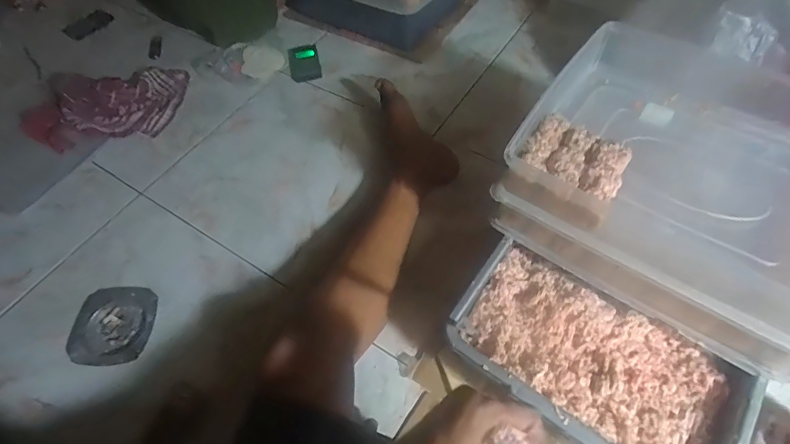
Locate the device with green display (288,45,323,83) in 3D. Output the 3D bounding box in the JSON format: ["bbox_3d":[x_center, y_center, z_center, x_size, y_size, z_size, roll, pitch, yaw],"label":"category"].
[{"bbox_3d":[-0.207,-0.365,0.960,0.068,0.014,0.122,-12,57,-3],"label":"device with green display"}]

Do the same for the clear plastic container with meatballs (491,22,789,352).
[{"bbox_3d":[0.348,-0.054,0.490,0.359,0.111,0.302,31,65,22],"label":"clear plastic container with meatballs"}]

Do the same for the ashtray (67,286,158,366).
[{"bbox_3d":[-0.430,0.156,0.644,0.127,0.019,0.119,1,58,5],"label":"ashtray"}]

